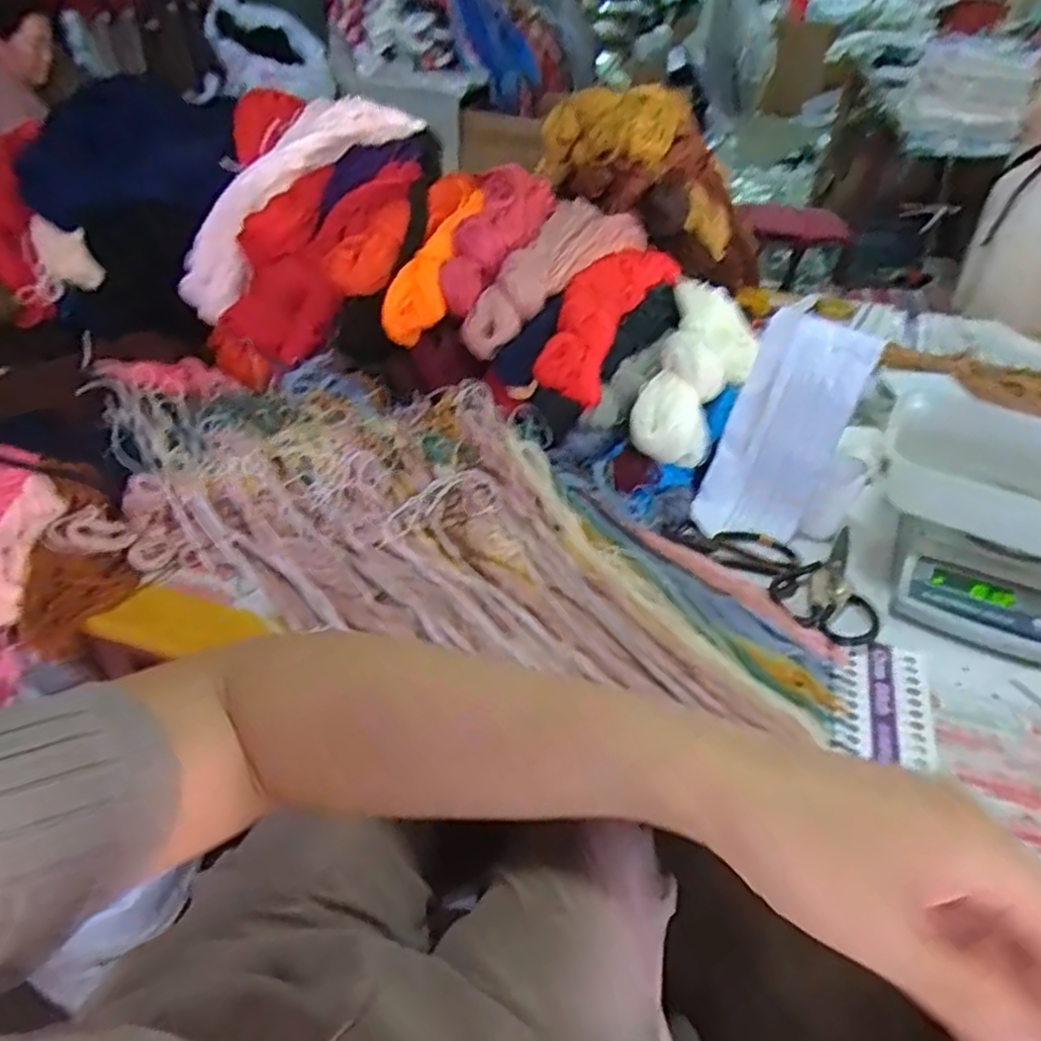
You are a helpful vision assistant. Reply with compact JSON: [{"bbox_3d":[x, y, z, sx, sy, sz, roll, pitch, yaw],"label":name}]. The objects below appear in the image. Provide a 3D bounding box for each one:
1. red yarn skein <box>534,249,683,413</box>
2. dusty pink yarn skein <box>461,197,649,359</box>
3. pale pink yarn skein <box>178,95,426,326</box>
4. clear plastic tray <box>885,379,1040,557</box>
[{"bbox_3d":[0.110,-0.257,0.875,0.080,0.087,0.315,18,43,18],"label":"red yarn skein"},{"bbox_3d":[0.053,-0.320,0.896,0.094,0.088,0.352,22,44,21],"label":"dusty pink yarn skein"},{"bbox_3d":[-0.288,-0.465,0.968,0.112,0.137,0.478,24,67,23],"label":"pale pink yarn skein"},{"bbox_3d":[0.571,-0.047,0.786,0.306,0.078,0.189,33,49,30],"label":"clear plastic tray"}]

